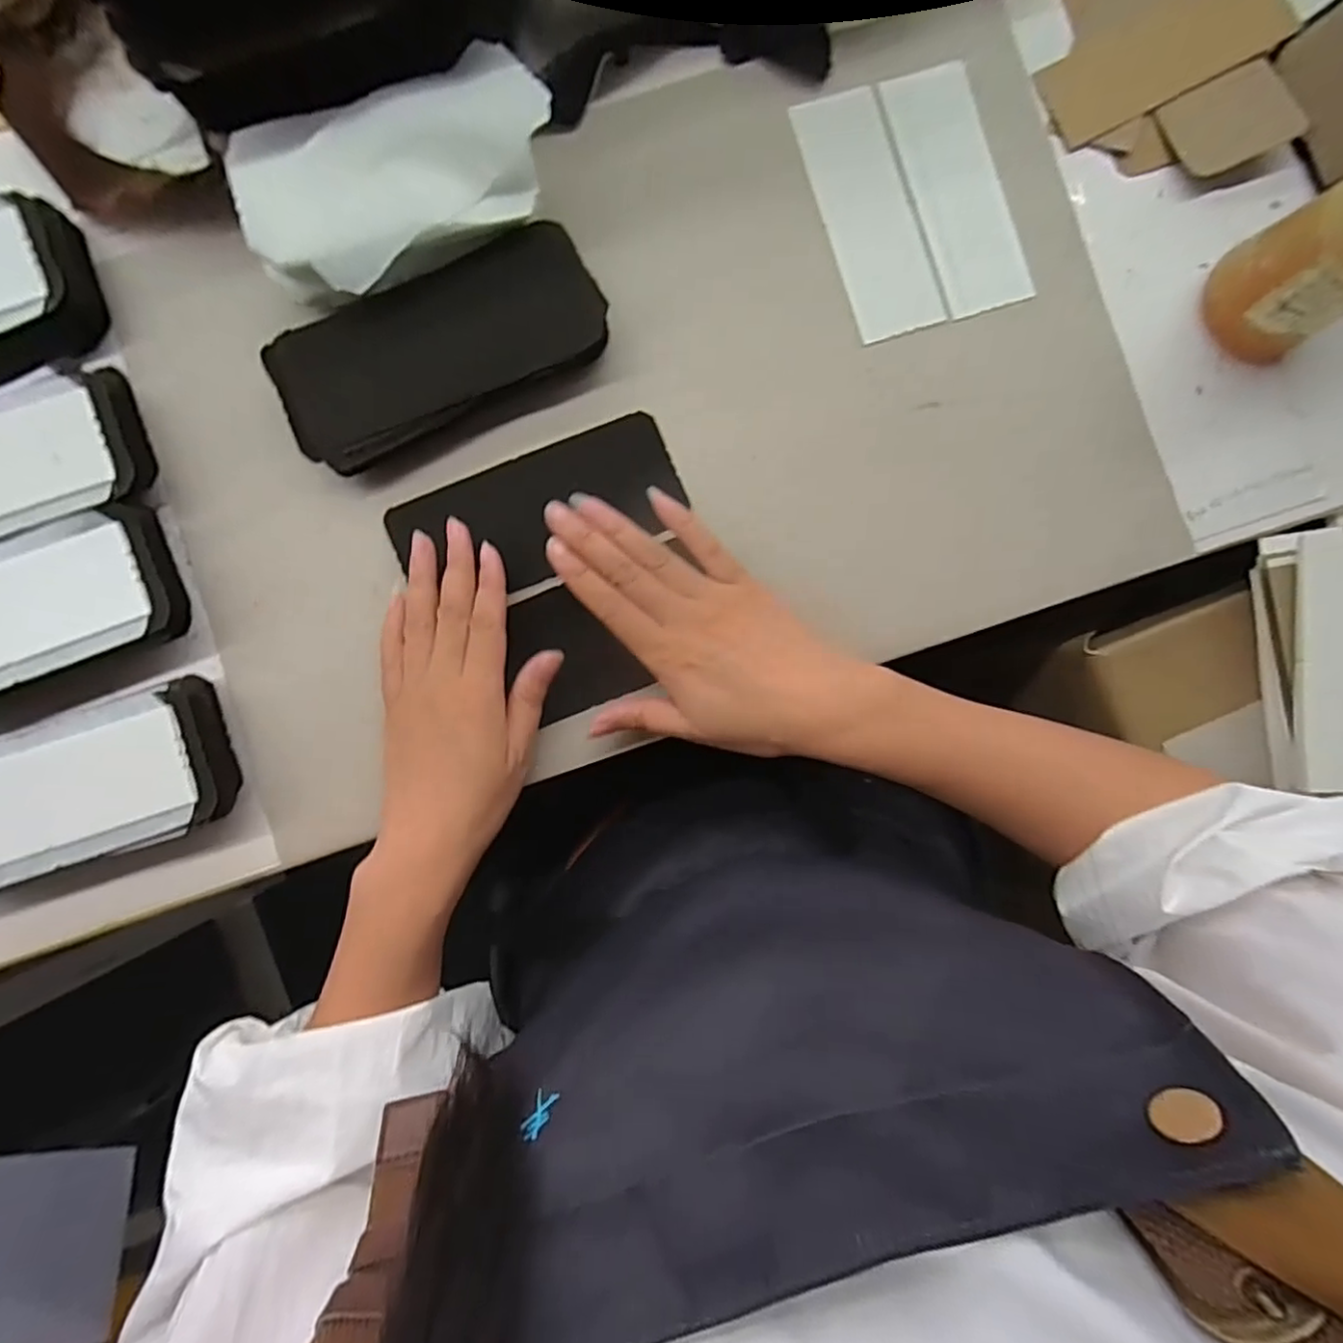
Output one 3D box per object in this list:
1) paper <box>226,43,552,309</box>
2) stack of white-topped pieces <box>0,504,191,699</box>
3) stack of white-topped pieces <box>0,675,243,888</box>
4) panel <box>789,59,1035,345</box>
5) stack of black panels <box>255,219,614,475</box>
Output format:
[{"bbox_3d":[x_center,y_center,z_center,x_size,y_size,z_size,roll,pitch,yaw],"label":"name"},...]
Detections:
[{"bbox_3d":[-0.145,-0.256,0.346,0.168,0.045,0.090,-23,90,-2],"label":"paper"},{"bbox_3d":[-0.353,-0.027,0.349,0.165,0.036,0.074,-21,90,-1],"label":"stack of white-topped pieces"},{"bbox_3d":[-0.320,0.065,0.344,0.166,0.032,0.077,-19,89,-2],"label":"stack of white-topped pieces"},{"bbox_3d":[0.143,-0.278,0.383,0.105,0.004,0.144,-18,91,1],"label":"panel"},{"bbox_3d":[-0.129,-0.183,0.368,0.179,0.026,0.084,-26,90,-2],"label":"stack of black panels"}]

